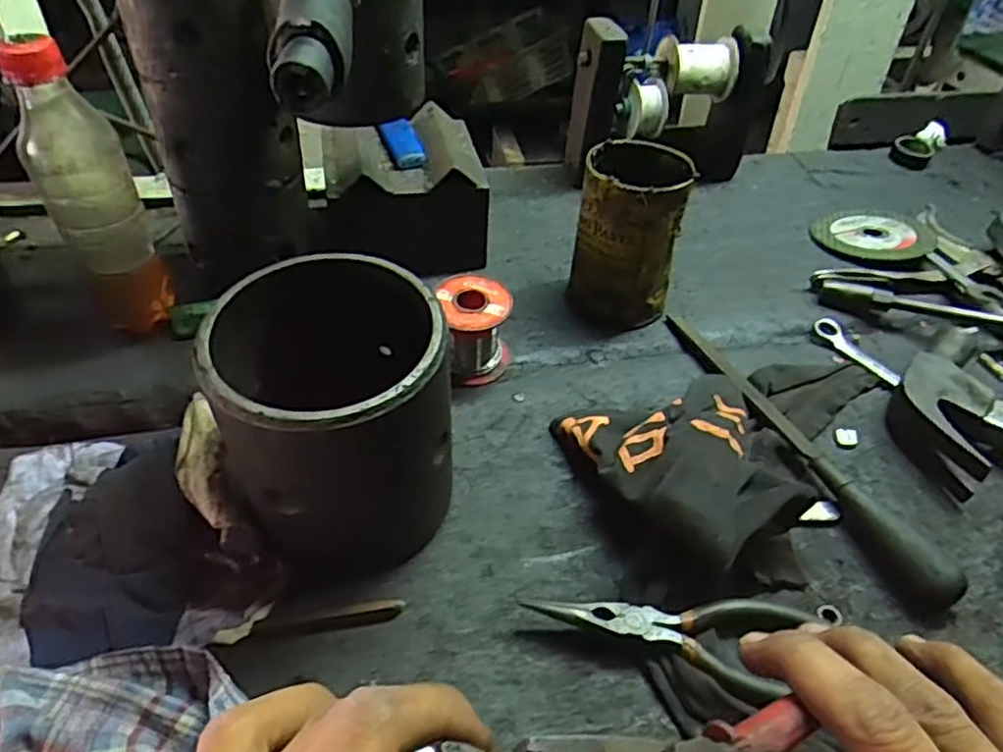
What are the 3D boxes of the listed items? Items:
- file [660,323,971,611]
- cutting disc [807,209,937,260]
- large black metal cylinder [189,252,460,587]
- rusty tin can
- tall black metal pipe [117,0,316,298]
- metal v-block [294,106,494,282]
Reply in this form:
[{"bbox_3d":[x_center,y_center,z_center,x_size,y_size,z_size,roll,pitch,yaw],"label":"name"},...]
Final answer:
[{"bbox_3d":[0.178,0.034,0.437,0.020,0.024,0.252,-14,44,-18],"label":"file"},{"bbox_3d":[0.330,-0.125,0.624,0.101,0.008,0.085,7,41,14],"label":"cutting disc"},{"bbox_3d":[-0.081,0.021,0.362,0.106,0.141,0.118,-5,42,-9],"label":"large black metal cylinder"},{"bbox_3d":[0.090,-0.098,0.508,0.068,0.116,0.069,2,42,-2],"label":"rusty tin can"},{"bbox_3d":[-0.182,-0.170,0.459,0.085,0.196,0.087,-15,45,-20],"label":"tall black metal pipe"},{"bbox_3d":[-0.084,-0.142,0.558,0.132,0.092,0.118,-9,43,-13],"label":"metal v-block"}]

